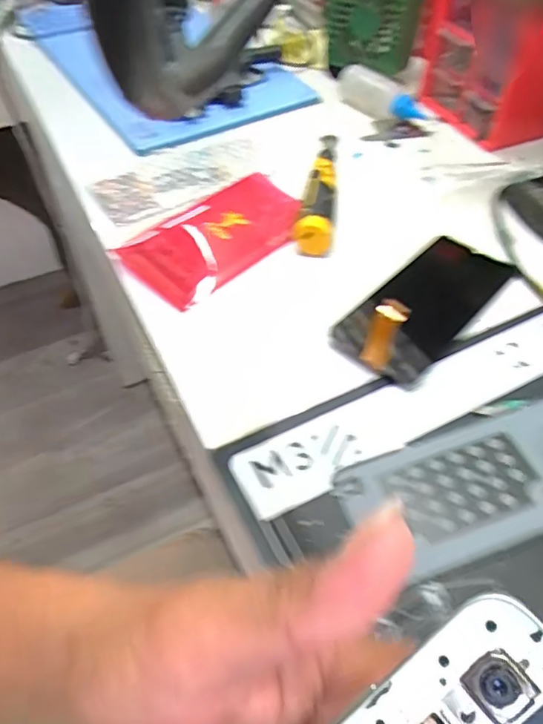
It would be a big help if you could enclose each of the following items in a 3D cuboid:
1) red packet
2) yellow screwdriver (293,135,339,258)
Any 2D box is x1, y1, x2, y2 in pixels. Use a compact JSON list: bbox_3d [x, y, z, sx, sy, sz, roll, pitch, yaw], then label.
[{"bbox_3d":[-0.043,-0.109,0.453,0.096,0.018,0.159,37,59,26],"label":"red packet"},{"bbox_3d":[0.046,-0.157,0.475,0.030,0.028,0.164,7,51,6],"label":"yellow screwdriver"}]

